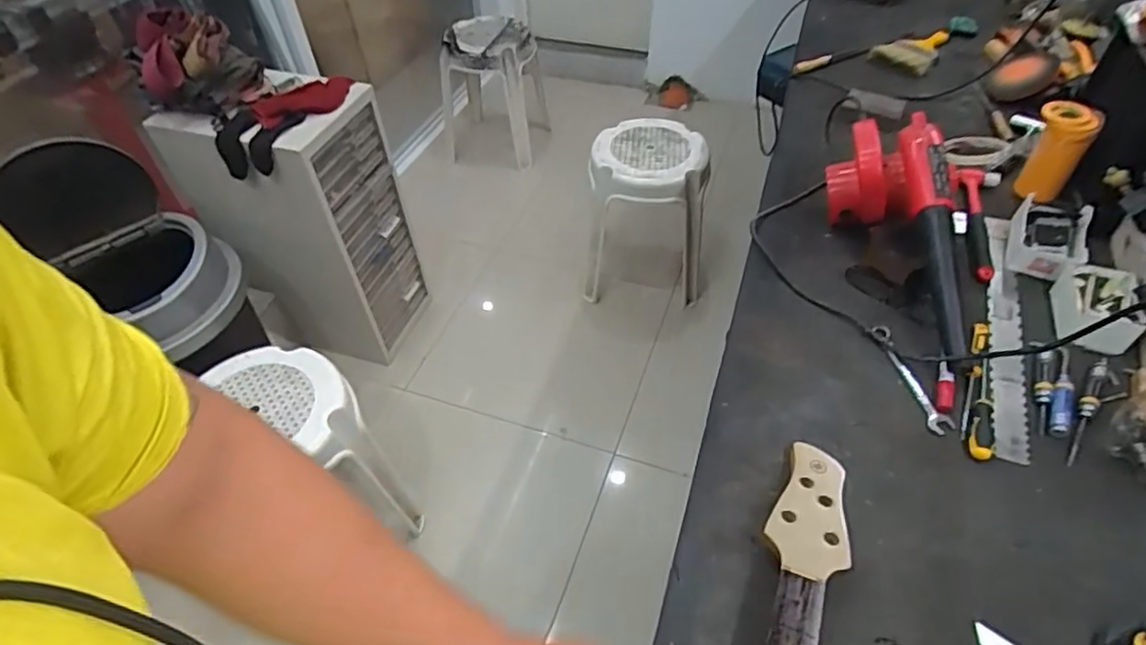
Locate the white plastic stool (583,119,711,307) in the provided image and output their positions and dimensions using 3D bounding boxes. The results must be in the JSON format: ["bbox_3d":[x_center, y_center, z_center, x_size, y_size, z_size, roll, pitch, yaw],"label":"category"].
[{"bbox_3d":[0.219,-0.320,1.797,0.315,0.449,0.295,7,48,9],"label":"white plastic stool"}]

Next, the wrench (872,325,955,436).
[{"bbox_3d":[0.402,0.064,0.749,0.027,0.015,0.153,-10,47,-7],"label":"wrench"}]

